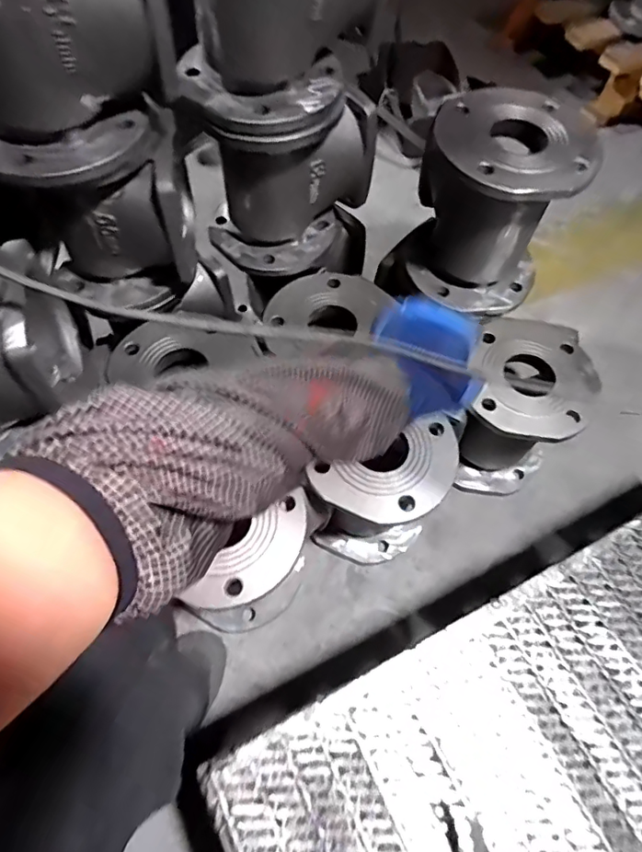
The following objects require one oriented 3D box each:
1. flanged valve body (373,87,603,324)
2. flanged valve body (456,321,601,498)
[{"bbox_3d":[0.196,-0.269,0.652,0.197,0.222,0.161,25,64,10],"label":"flanged valve body"},{"bbox_3d":[0.273,-0.018,0.749,0.142,0.202,0.181,12,63,4],"label":"flanged valve body"}]

